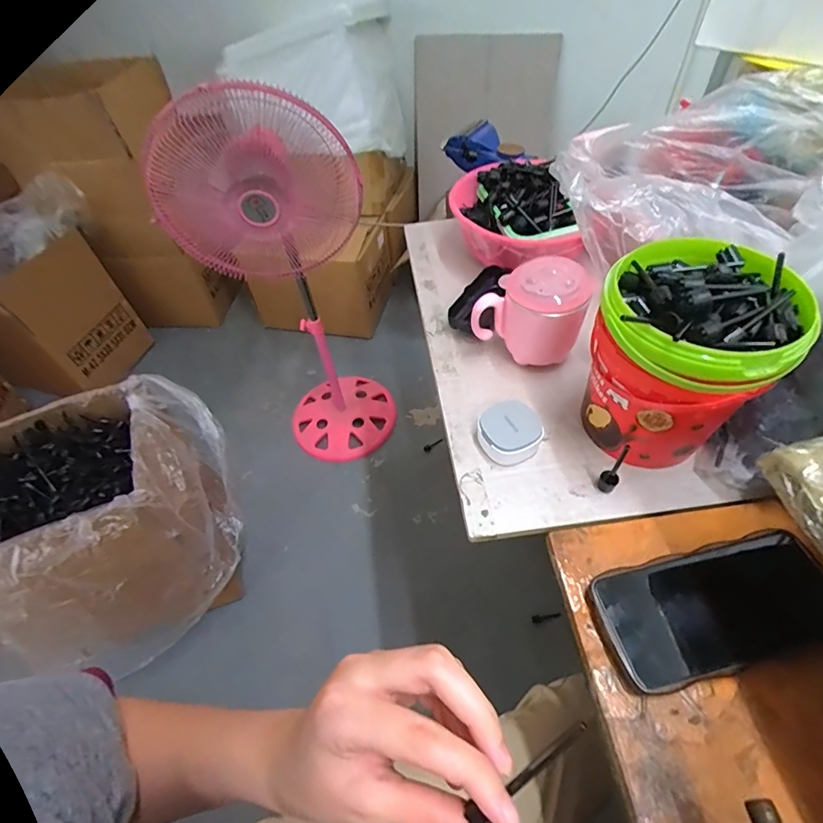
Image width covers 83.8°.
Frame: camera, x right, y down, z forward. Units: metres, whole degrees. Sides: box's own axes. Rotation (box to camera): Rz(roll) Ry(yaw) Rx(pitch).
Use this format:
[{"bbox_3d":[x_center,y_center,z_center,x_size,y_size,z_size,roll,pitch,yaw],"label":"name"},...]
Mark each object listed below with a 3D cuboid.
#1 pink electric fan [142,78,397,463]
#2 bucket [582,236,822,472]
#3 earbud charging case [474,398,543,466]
[{"bbox_3d":[-0.266,-0.264,1.059,0.329,0.910,0.327,-18,53,-9],"label":"pink electric fan"},{"bbox_3d":[0.214,-0.042,0.373,0.123,0.150,0.127,-2,52,3],"label":"bucket"},{"bbox_3d":[0.091,0.020,0.428,0.050,0.034,0.049,-31,56,-18],"label":"earbud charging case"}]

